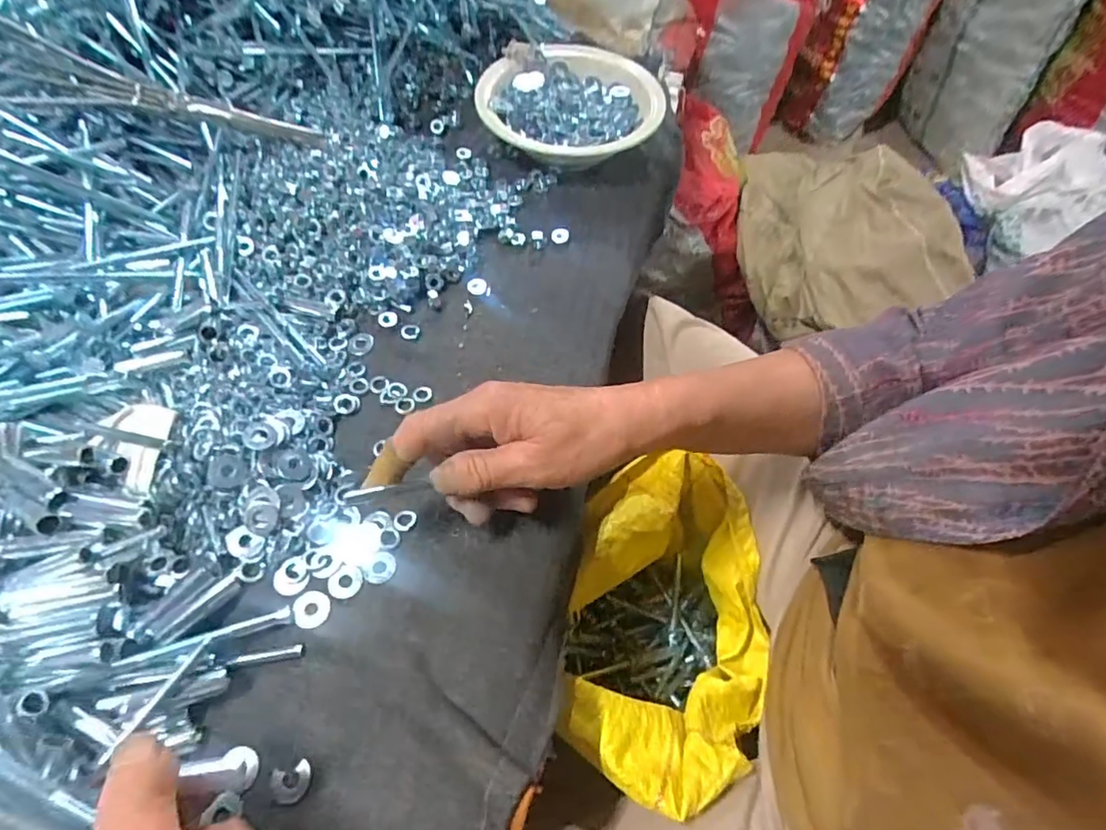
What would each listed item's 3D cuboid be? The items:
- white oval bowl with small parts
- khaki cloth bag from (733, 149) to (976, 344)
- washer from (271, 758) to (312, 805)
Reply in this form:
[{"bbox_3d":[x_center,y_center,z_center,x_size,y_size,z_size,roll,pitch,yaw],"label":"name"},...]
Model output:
[{"bbox_3d":[0.018,-0.288,0.545,0.169,0.042,0.175,18,58,8],"label":"white oval bowl with small parts"},{"bbox_3d":[0.366,-0.250,0.759,0.227,0.124,0.340,-2,57,-5],"label":"khaki cloth bag"},{"bbox_3d":[-0.123,0.173,0.271,0.018,0.004,0.016,-19,60,-15],"label":"washer"}]

